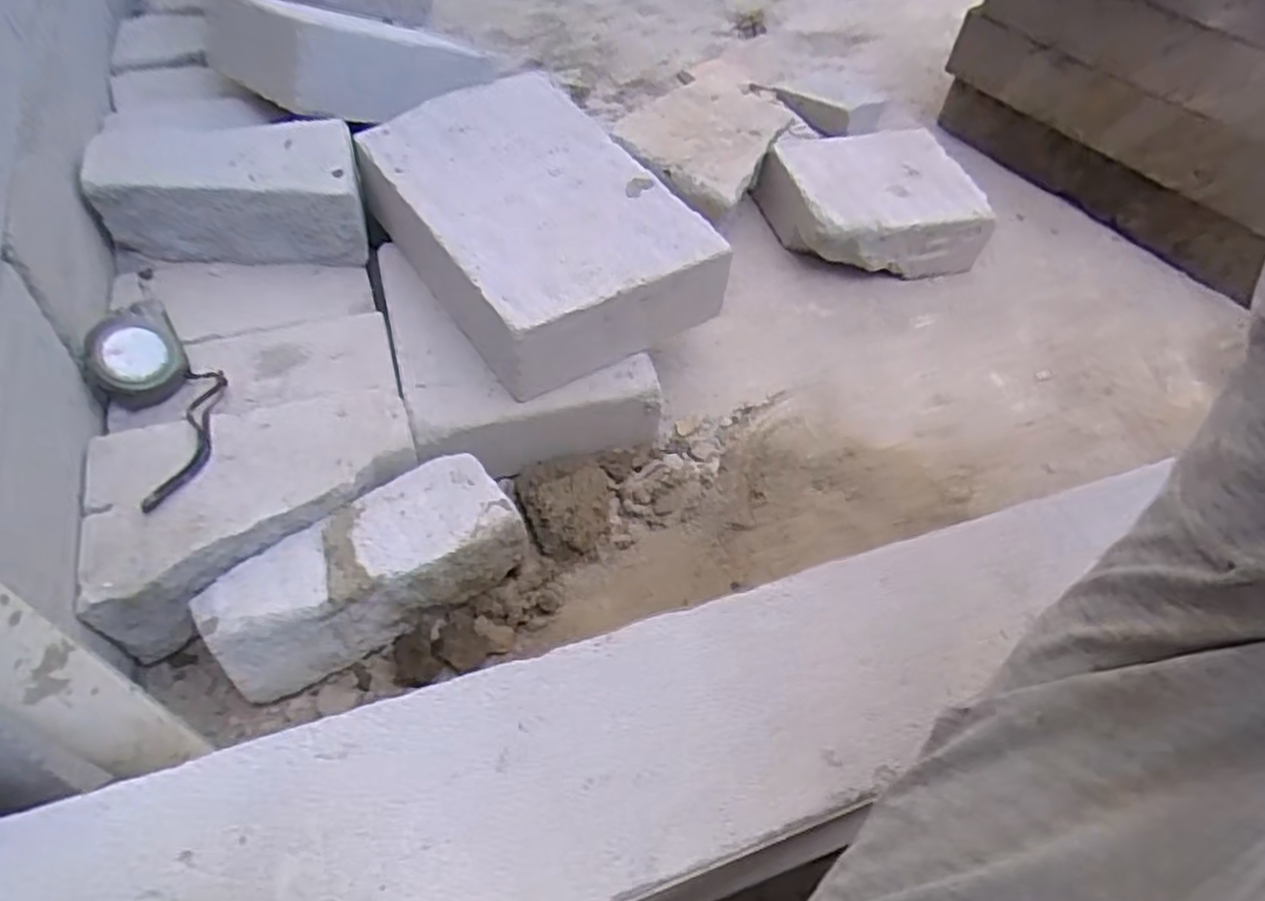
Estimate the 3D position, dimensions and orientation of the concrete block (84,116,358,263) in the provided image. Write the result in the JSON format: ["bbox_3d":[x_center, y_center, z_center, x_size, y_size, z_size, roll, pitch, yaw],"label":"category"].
[{"bbox_3d":[-0.334,-0.228,0.664,0.216,0.078,0.099,1,53,-5],"label":"concrete block"}]

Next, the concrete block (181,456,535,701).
[{"bbox_3d":[-0.177,0.078,0.515,0.200,0.072,0.085,-23,58,-22],"label":"concrete block"}]

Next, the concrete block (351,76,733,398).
[{"bbox_3d":[-0.087,-0.199,0.656,0.206,0.082,0.314,-28,60,-24],"label":"concrete block"}]

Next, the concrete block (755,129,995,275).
[{"bbox_3d":[0.259,-0.269,0.839,0.203,0.079,0.175,-11,55,-14],"label":"concrete block"}]

